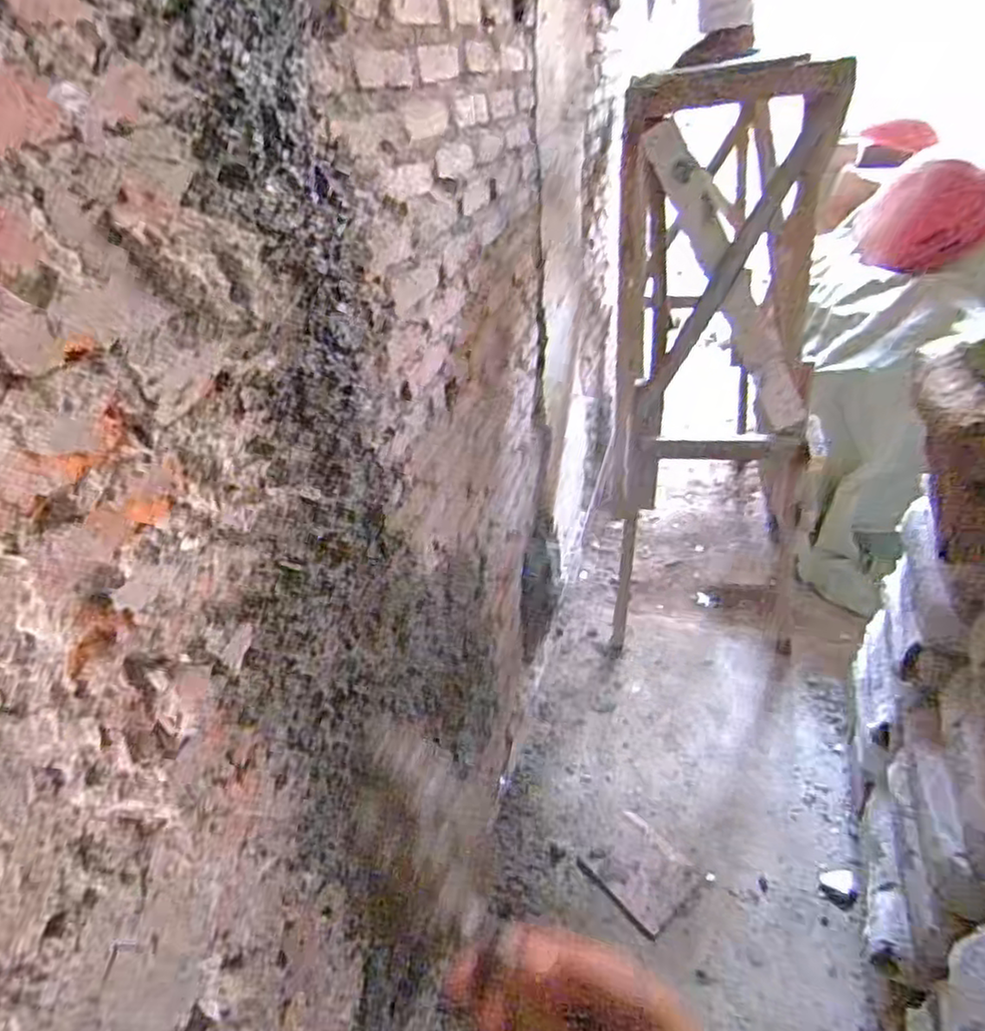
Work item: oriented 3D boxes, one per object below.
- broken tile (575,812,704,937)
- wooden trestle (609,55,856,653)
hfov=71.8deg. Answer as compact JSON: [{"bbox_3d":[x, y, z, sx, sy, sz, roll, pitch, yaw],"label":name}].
[{"bbox_3d":[0.336,0.799,1.529,0.184,0.018,0.220,-27,39,-29],"label":"broken tile"},{"bbox_3d":[0.590,-0.345,1.794,0.499,1.393,0.358,-2,34,4],"label":"wooden trestle"}]

